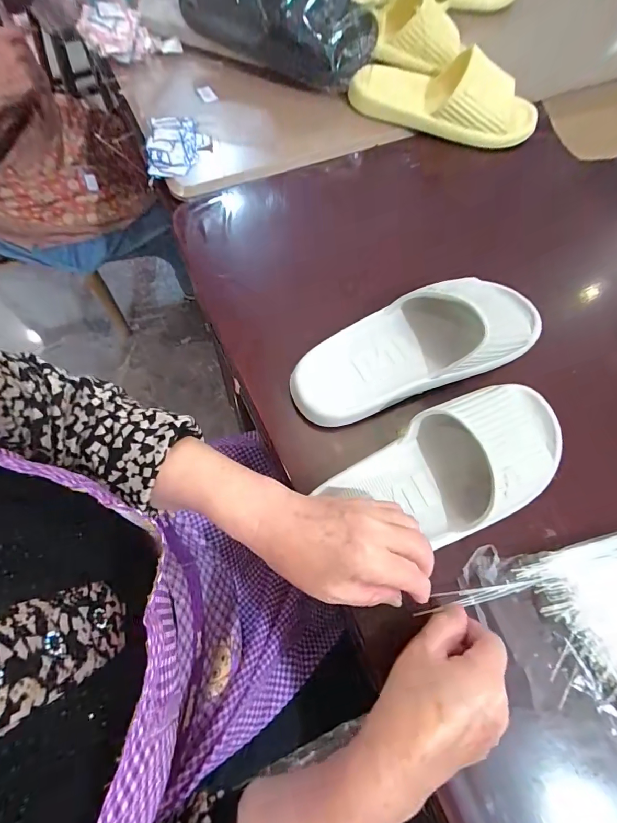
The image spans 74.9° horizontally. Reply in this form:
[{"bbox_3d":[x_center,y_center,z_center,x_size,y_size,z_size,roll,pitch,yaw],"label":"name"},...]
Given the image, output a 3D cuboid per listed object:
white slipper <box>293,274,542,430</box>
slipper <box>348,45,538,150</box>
[{"bbox_3d":[0.111,-0.075,0.400,0.269,0.076,0.103,-23,72,-10],"label":"white slipper"},{"bbox_3d":[0.192,-0.436,0.556,0.256,0.064,0.102,10,70,2],"label":"slipper"}]

